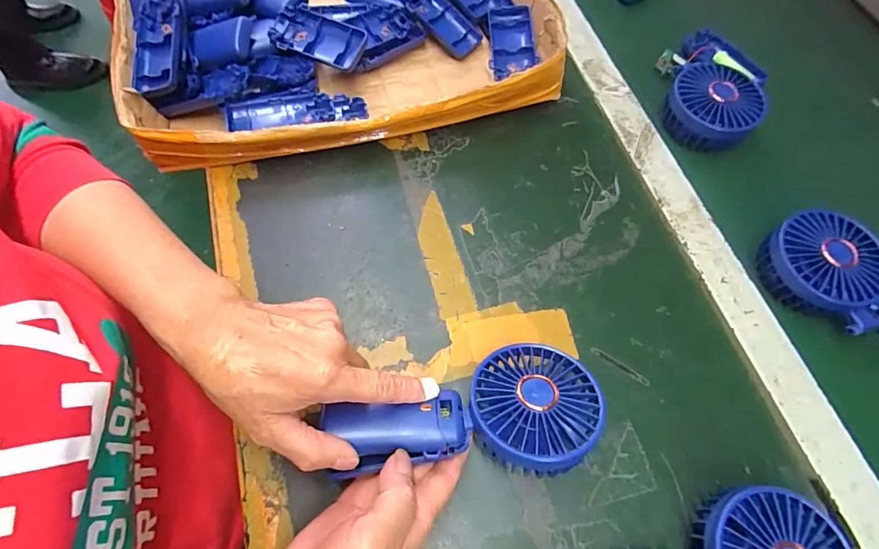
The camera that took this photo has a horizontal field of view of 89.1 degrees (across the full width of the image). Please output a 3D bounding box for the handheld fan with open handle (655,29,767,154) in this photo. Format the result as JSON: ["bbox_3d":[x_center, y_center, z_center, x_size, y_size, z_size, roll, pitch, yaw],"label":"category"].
[{"bbox_3d":[0.283,-0.203,0.465,0.105,0.037,0.150,29,68,11],"label":"handheld fan with open handle"}]

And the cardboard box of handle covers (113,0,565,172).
[{"bbox_3d":[-0.109,-0.295,0.483,0.414,0.069,0.375,-11,67,-7],"label":"cardboard box of handle covers"}]

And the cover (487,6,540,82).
[{"bbox_3d":[0.078,-0.249,0.479,0.048,0.024,0.084,0,66,-2],"label":"cover"}]

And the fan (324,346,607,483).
[{"bbox_3d":[0.022,0.105,0.296,0.176,0.038,0.088,-16,46,-14],"label":"fan"}]

